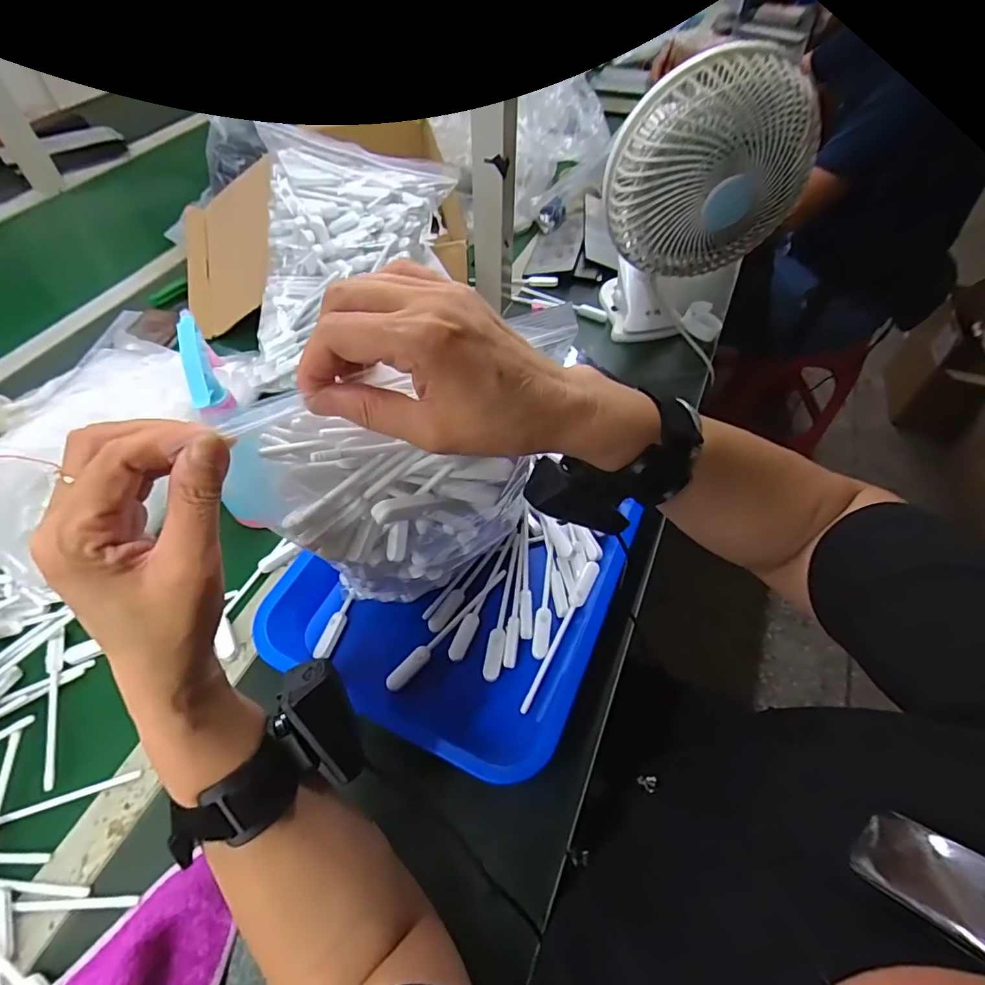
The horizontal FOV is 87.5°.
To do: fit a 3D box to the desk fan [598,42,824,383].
[{"bbox_3d":[0.230,-0.310,0.606,0.194,0.301,0.155,13,56,9],"label":"desk fan"}]

